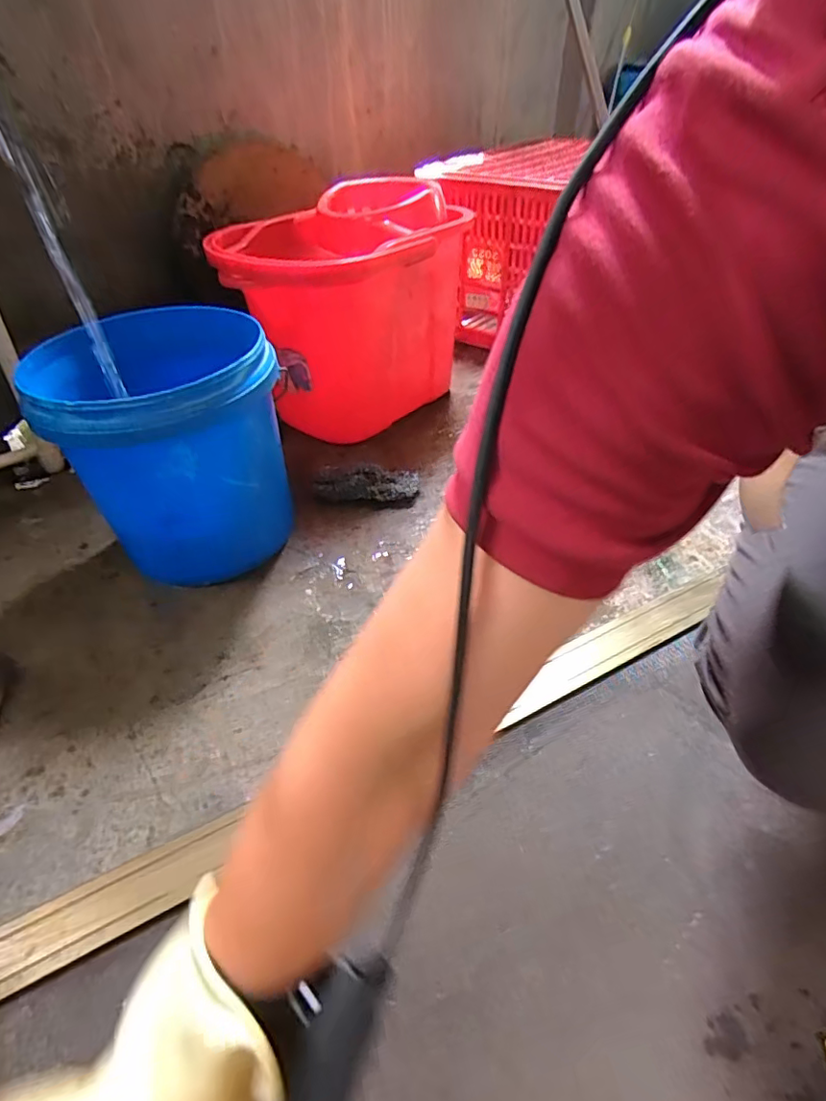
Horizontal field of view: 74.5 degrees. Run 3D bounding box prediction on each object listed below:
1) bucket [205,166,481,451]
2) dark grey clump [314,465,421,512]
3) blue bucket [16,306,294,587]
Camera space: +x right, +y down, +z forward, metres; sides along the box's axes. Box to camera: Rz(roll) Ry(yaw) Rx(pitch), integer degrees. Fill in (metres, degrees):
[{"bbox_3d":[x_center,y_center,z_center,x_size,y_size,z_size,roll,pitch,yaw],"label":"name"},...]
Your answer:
[{"bbox_3d":[-0.107,-0.393,0.935,0.362,0.350,0.393,1,43,-1],"label":"bucket"},{"bbox_3d":[-0.069,-0.095,0.815,0.152,0.045,0.064,0,43,-2],"label":"dark grey clump"},{"bbox_3d":[-0.293,-0.135,0.675,0.247,0.234,0.274,-20,47,-22],"label":"blue bucket"}]

